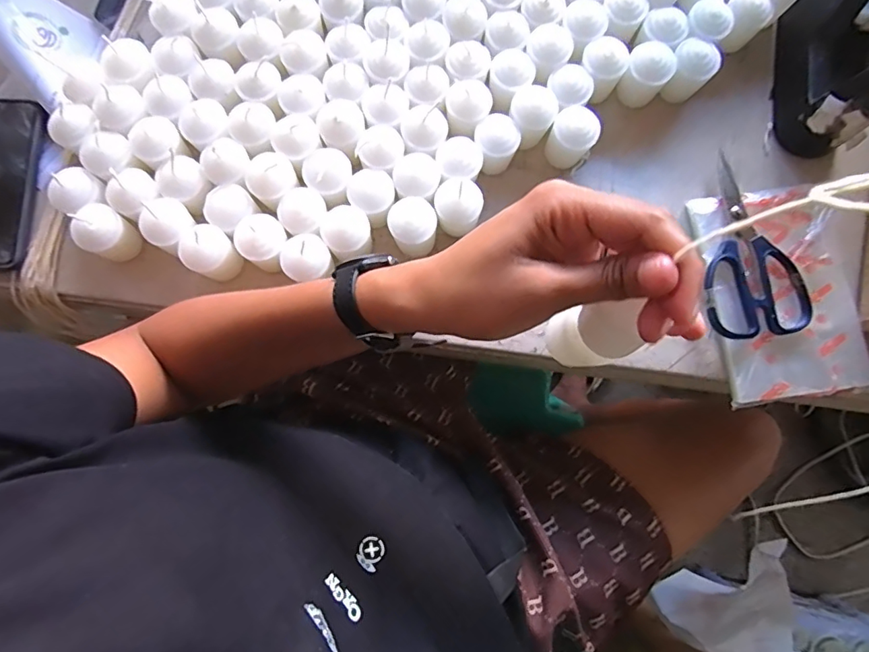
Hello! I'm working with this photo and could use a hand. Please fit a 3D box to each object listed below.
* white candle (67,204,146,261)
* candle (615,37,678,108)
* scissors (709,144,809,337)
[{"bbox_3d":[-0.268,-0.075,0.411,0.036,0.046,0.036,0,83,0],"label":"white candle"},{"bbox_3d":[0.186,-0.220,0.445,0.038,0.052,0.039,28,84,3],"label":"candle"},{"bbox_3d":[0.268,-0.070,0.431,0.081,0.016,0.164,1,83,0],"label":"scissors"}]

